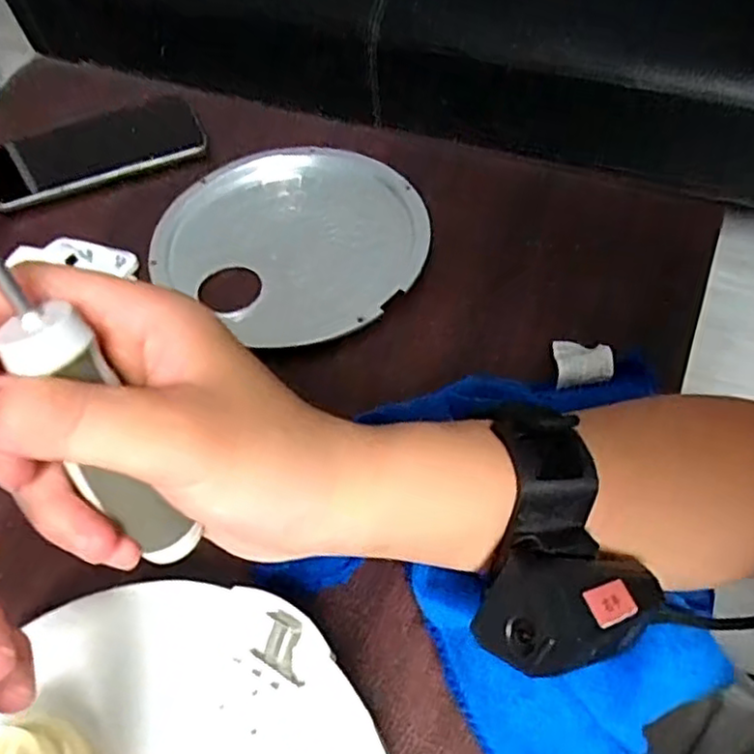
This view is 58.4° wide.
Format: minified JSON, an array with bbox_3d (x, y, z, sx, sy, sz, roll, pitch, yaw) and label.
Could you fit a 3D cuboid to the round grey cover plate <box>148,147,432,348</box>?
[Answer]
[{"bbox_3d":[-0.053,-0.095,0.453,0.172,0.015,0.162,-2,57,3],"label":"round grey cover plate"}]

